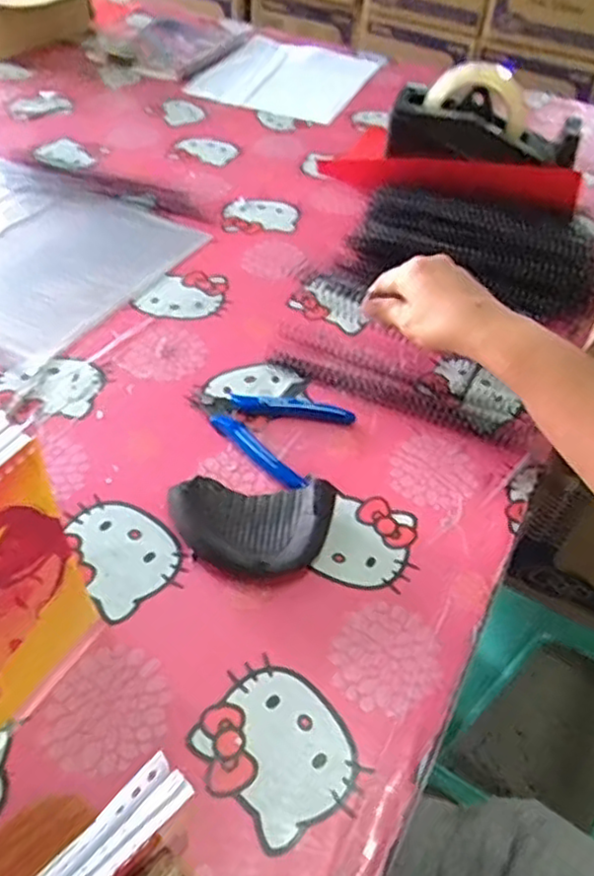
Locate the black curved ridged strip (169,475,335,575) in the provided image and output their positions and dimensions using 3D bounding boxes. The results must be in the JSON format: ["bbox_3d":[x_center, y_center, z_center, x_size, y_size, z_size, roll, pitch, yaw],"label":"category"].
[{"bbox_3d":[-0.030,0.056,0.436,0.098,0.028,0.067,10,46,6],"label":"black curved ridged strip"}]

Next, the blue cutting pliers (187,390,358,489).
[{"bbox_3d":[-0.028,-0.010,0.510,0.114,0.011,0.082,22,48,16],"label":"blue cutting pliers"}]

